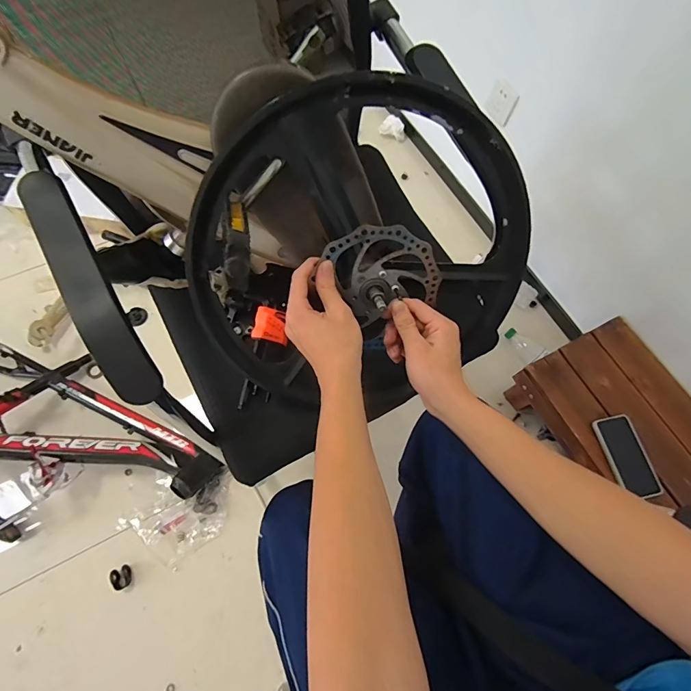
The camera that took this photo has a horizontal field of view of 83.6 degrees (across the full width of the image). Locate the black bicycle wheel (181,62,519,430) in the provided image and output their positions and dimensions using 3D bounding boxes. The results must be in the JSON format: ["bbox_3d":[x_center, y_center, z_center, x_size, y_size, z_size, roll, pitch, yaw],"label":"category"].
[{"bbox_3d":[0.019,-0.087,0.472,0.400,0.386,0.101,-30,31,11],"label":"black bicycle wheel"}]

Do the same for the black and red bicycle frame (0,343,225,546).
[{"bbox_3d":[-0.755,0.199,0.833,0.879,0.258,0.366,21,68,5],"label":"black and red bicycle frame"}]

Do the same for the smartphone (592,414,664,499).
[{"bbox_3d":[0.580,0.226,0.794,0.081,0.009,0.160,-11,69,-7],"label":"smartphone"}]

